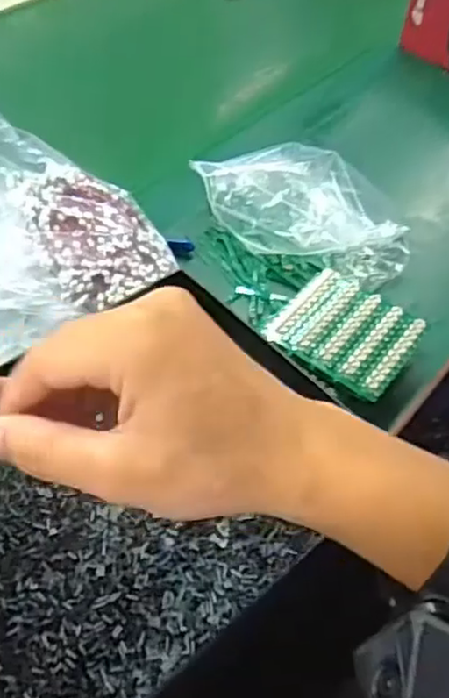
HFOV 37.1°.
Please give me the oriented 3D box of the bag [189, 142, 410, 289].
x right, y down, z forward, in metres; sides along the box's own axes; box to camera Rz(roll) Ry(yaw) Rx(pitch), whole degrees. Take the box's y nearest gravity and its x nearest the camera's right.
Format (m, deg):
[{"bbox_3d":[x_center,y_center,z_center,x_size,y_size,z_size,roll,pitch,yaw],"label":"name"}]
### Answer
[{"bbox_3d":[0.063,-0.117,0.541,0.170,0.063,0.094,36,57,25],"label":"bag"}]

